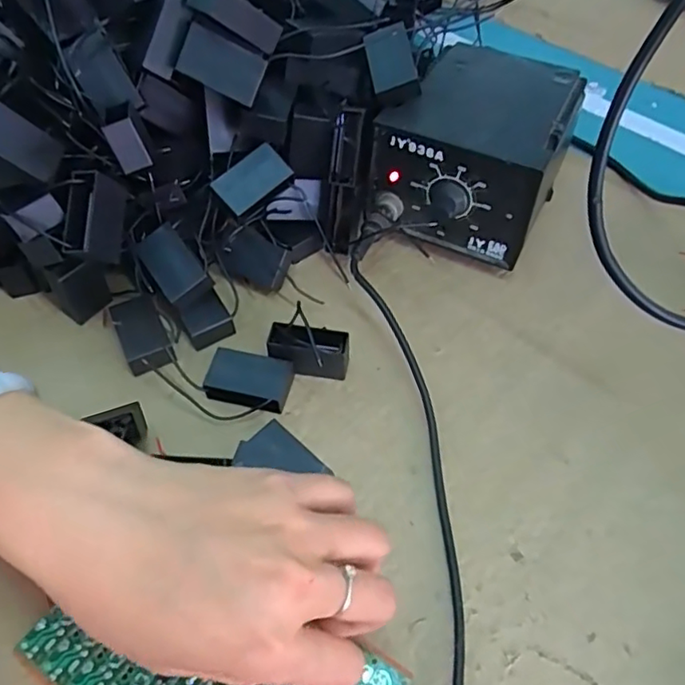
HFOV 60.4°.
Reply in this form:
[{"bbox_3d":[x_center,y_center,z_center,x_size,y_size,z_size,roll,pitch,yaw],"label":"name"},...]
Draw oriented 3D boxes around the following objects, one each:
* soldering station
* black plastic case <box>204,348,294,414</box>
[{"bbox_3d":[0.095,-0.136,0.424,0.113,0.092,0.150,19,57,13],"label":"soldering station"},{"bbox_3d":[-0.056,0.025,0.359,0.049,0.019,0.031,13,56,9],"label":"black plastic case"}]

